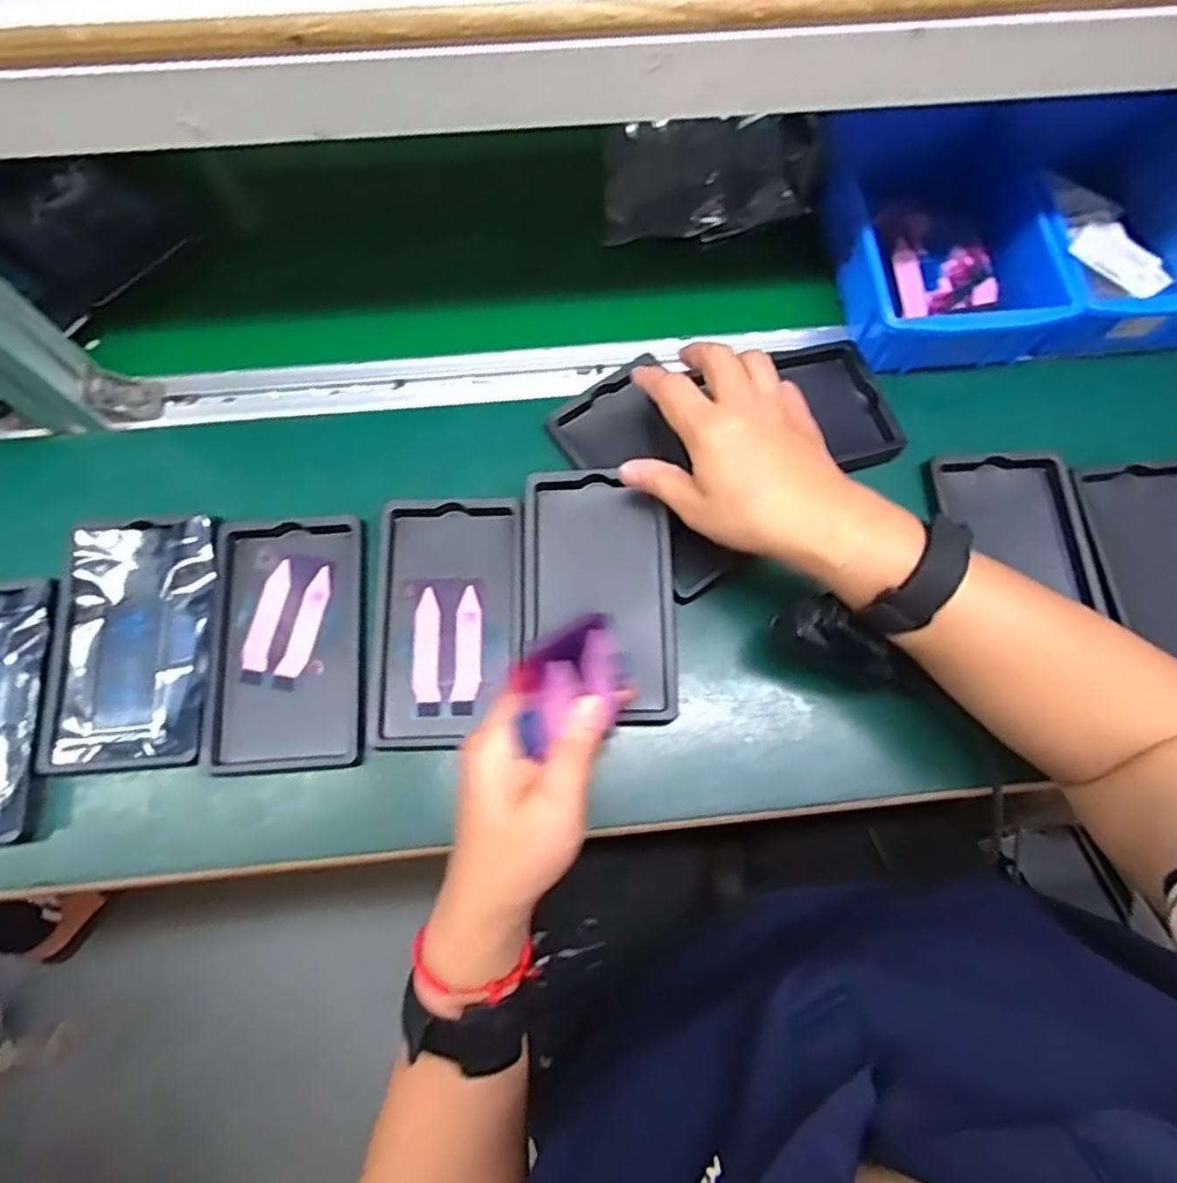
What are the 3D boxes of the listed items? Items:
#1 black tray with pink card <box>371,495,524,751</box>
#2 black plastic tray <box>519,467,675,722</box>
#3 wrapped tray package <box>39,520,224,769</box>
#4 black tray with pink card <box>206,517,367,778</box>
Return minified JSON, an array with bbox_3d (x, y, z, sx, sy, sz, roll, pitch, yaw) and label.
[{"bbox_3d":[-0.089,0.017,0.443,0.093,0.017,0.158,-1,72,-1],"label":"black tray with pink card"},{"bbox_3d":[0.006,0.002,0.441,0.094,0.022,0.160,-2,72,-2],"label":"black plastic tray"},{"bbox_3d":[-0.284,0.029,0.433,0.096,0.016,0.156,-3,72,-2],"label":"wrapped tray package"},{"bbox_3d":[-0.189,0.032,0.439,0.093,0.013,0.159,-5,72,-3],"label":"black tray with pink card"}]

